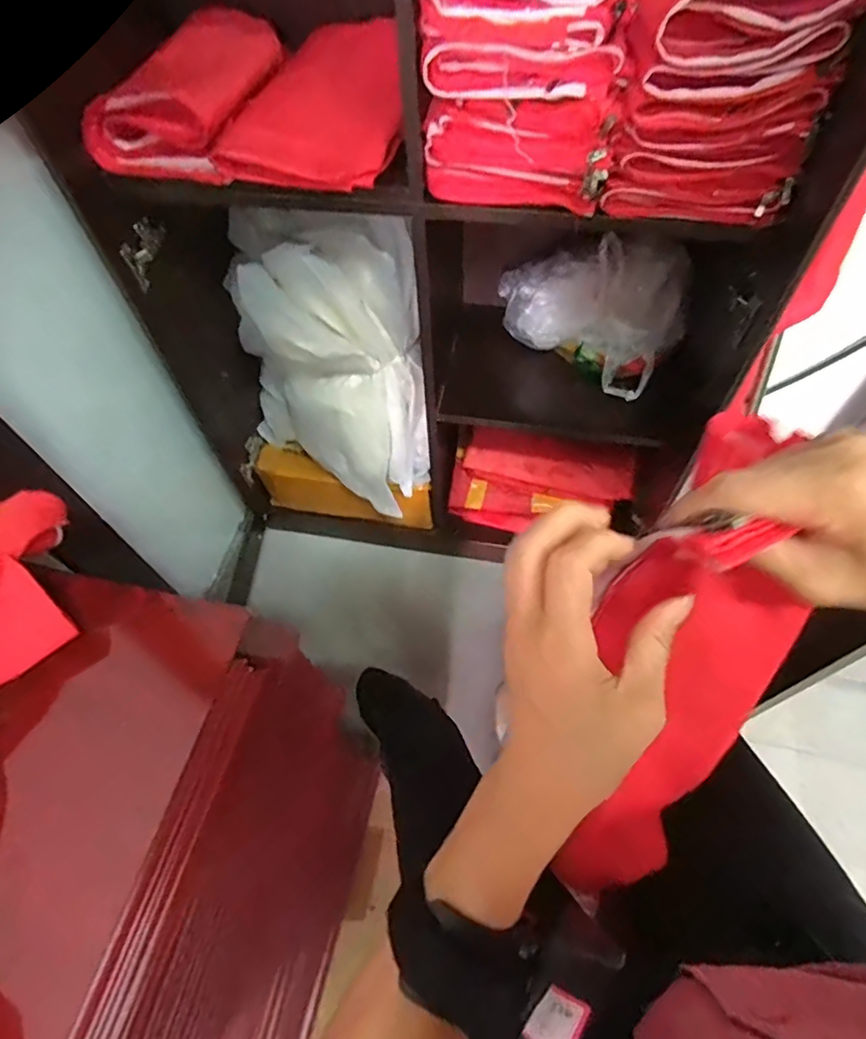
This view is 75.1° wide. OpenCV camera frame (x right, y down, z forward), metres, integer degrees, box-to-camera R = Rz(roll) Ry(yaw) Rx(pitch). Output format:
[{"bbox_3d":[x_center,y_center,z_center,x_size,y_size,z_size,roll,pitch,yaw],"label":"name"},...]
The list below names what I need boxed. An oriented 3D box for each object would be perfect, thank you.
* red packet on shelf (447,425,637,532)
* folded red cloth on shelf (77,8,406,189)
[{"bbox_3d":[0.220,-0.078,1.166,0.343,0.209,0.080,10,14,6],"label":"red packet on shelf"},{"bbox_3d":[-0.208,-0.513,0.679,0.350,0.079,0.261,8,57,7],"label":"folded red cloth on shelf"}]

